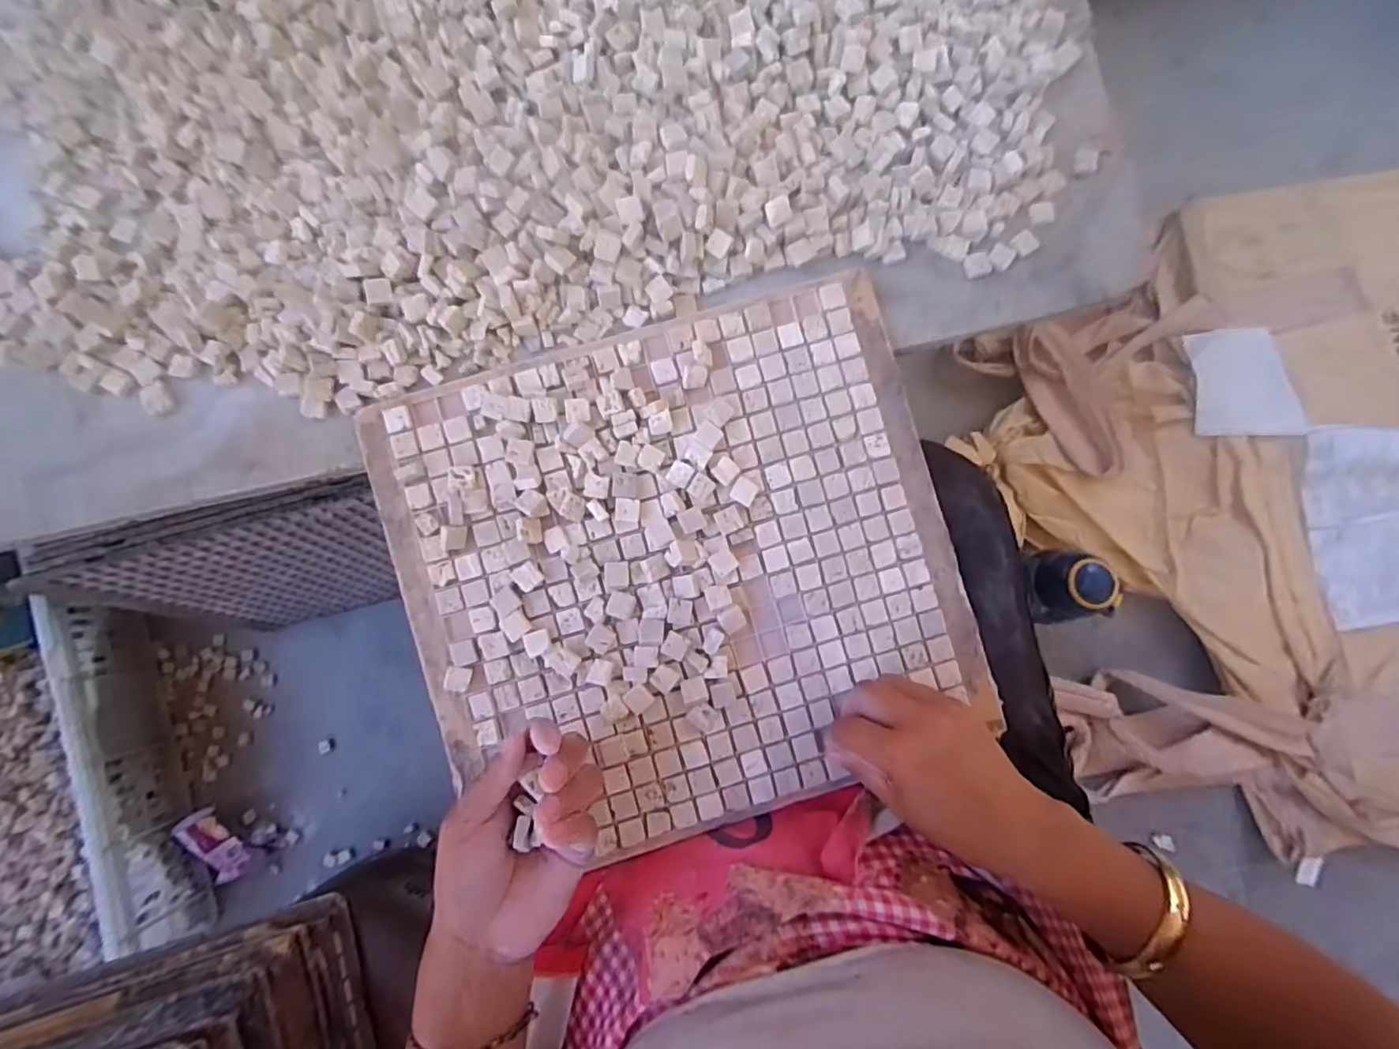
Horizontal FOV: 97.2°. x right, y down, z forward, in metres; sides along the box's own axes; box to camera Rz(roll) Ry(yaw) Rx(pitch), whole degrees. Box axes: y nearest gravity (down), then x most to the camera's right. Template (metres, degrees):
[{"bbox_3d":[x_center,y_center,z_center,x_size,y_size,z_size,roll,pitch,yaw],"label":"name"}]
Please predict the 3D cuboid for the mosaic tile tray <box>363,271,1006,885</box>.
[{"bbox_3d":[-0.011,0.028,0.398,0.342,0.026,0.315,-17,86,1],"label":"mosaic tile tray"}]

